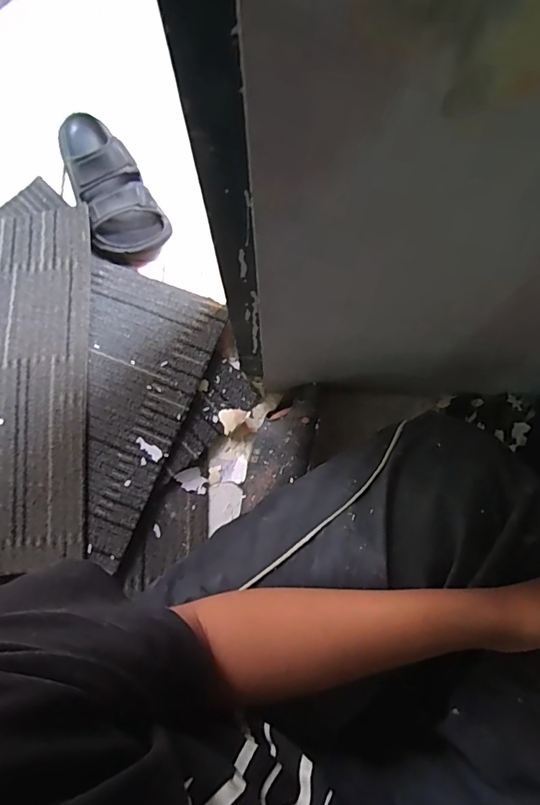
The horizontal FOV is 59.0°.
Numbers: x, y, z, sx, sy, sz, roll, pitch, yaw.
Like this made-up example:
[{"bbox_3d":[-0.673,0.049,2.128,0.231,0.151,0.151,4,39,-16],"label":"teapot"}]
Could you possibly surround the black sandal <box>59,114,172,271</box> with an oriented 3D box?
[{"bbox_3d":[-0.241,-0.313,0.691,0.108,0.084,0.239,-30,79,-7],"label":"black sandal"}]

